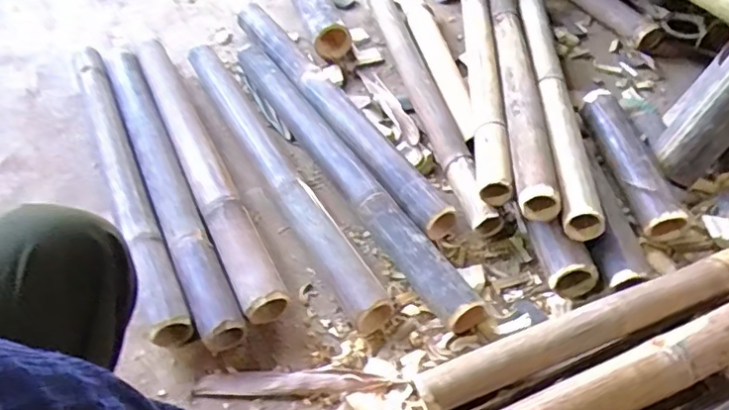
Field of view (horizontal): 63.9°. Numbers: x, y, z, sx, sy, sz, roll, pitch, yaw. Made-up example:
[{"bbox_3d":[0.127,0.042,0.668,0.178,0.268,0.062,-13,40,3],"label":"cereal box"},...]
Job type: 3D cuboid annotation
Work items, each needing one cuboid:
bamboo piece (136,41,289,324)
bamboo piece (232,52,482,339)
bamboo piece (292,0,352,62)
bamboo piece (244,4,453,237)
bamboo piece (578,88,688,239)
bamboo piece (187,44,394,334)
[{"bbox_3d":[-0.261,-0.081,0.901,0.062,0.049,0.617,-24,54,-15],"label":"bamboo piece"},{"bbox_3d":[-0.042,-0.065,0.879,0.054,0.054,0.640,-27,55,-17],"label":"bamboo piece"},{"bbox_3d":[-0.102,-0.391,1.159,0.075,0.088,0.252,-22,53,-14],"label":"bamboo piece"},{"bbox_3d":[-0.053,-0.168,0.965,0.070,0.047,0.605,-28,55,-17],"label":"bamboo piece"},{"bbox_3d":[0.380,-0.074,0.837,0.054,0.049,0.260,-8,51,-2],"label":"bamboo piece"},{"bbox_3d":[-0.142,-0.065,0.900,0.060,0.053,0.626,-25,54,-16],"label":"bamboo piece"}]

